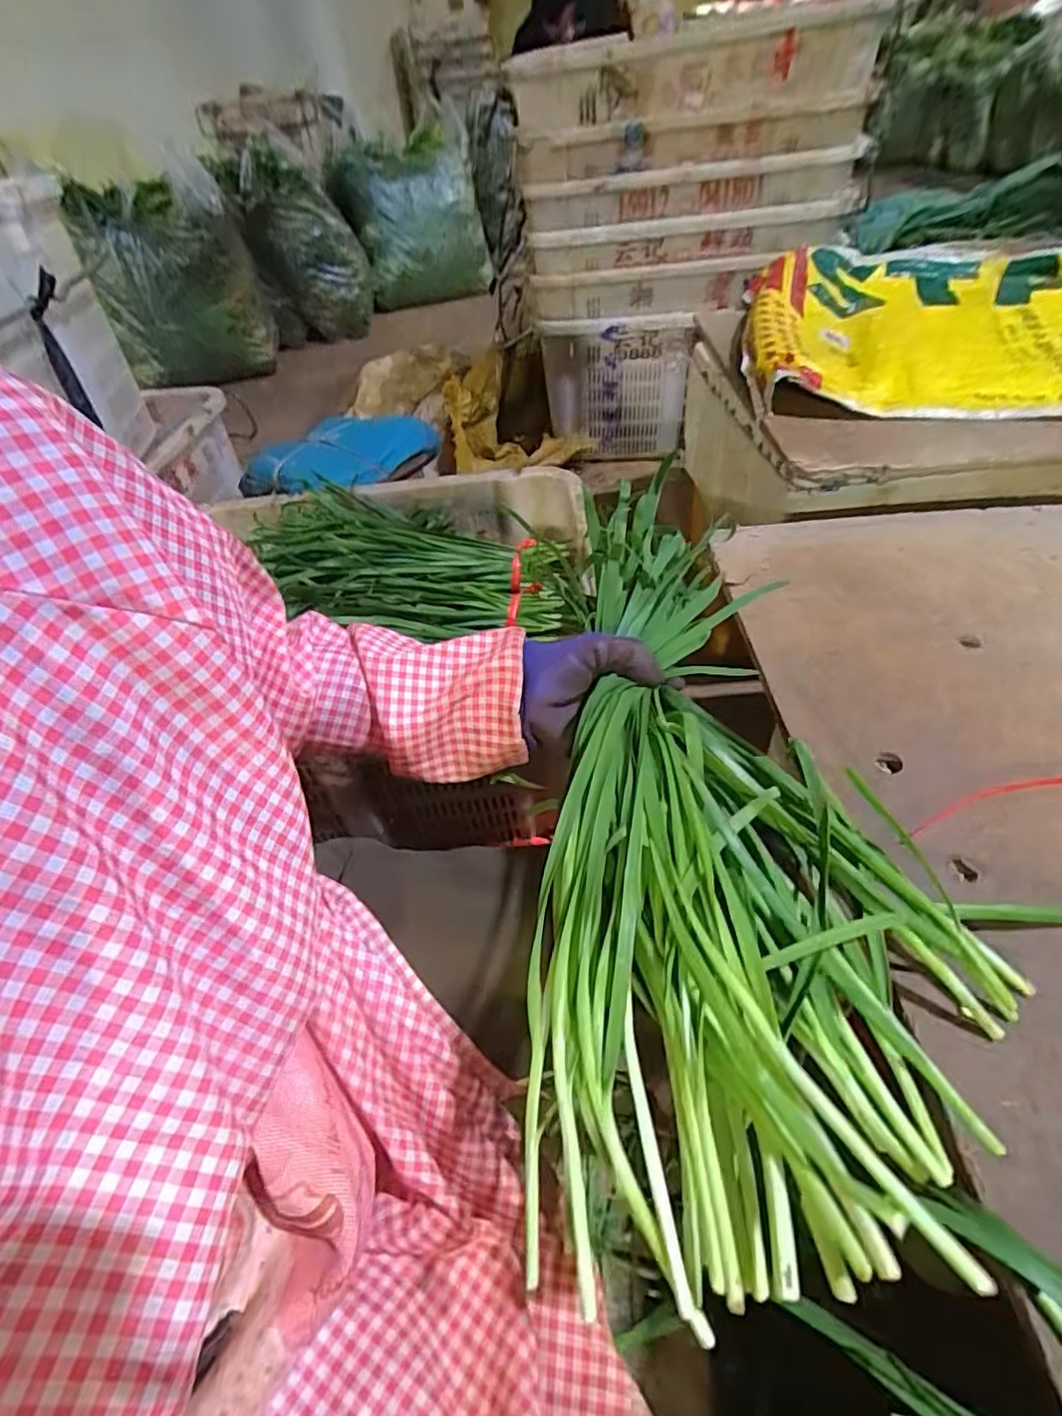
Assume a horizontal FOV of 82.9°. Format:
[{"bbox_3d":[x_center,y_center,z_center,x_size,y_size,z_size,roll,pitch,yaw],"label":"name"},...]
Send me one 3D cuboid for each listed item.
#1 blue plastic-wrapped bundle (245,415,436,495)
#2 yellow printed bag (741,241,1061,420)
[{"bbox_3d":[-0.390,-0.522,1.234,0.408,0.067,0.210,-21,50,-14],"label":"blue plastic-wrapped bundle"},{"bbox_3d":[0.686,-0.682,1.034,0.601,0.077,0.746,8,49,12],"label":"yellow printed bag"}]

